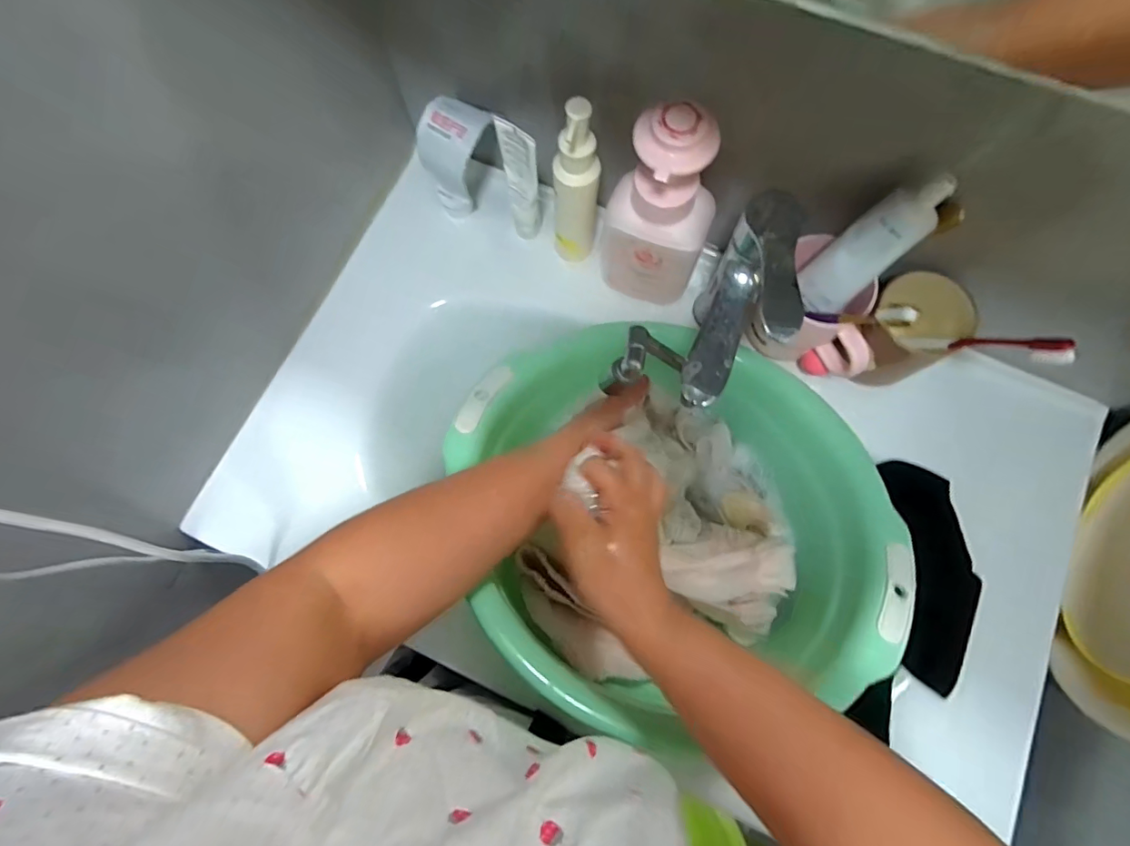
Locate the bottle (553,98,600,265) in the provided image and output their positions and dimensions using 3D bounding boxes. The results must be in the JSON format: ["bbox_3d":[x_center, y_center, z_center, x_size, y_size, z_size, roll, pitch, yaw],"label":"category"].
[{"bbox_3d":[0.010,-0.212,0.460,0.039,0.170,0.032,4,76,2],"label":"bottle"}]

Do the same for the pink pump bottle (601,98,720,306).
[{"bbox_3d":[0.080,-0.173,0.438,0.092,0.193,0.060,7,76,2],"label":"pink pump bottle"}]

